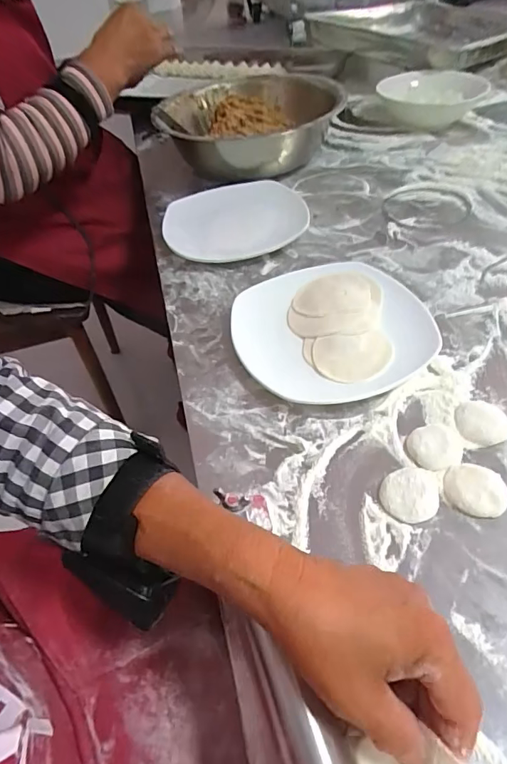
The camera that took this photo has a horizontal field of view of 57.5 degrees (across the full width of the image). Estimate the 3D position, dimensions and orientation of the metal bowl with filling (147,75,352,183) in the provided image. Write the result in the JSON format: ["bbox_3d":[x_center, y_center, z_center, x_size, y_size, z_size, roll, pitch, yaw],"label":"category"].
[{"bbox_3d":[-0.002,-0.409,0.726,0.271,0.092,0.282,-3,47,4],"label":"metal bowl with filling"}]

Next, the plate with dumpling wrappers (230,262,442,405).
[{"bbox_3d":[0.075,-0.053,0.444,0.175,0.023,0.175,-21,49,-12],"label":"plate with dumpling wrappers"}]

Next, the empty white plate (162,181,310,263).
[{"bbox_3d":[-0.023,-0.204,0.593,0.182,0.020,0.171,-3,47,4],"label":"empty white plate"}]

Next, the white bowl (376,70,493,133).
[{"bbox_3d":[0.305,-0.486,0.793,0.139,0.053,0.144,-3,47,4],"label":"white bowl"}]

